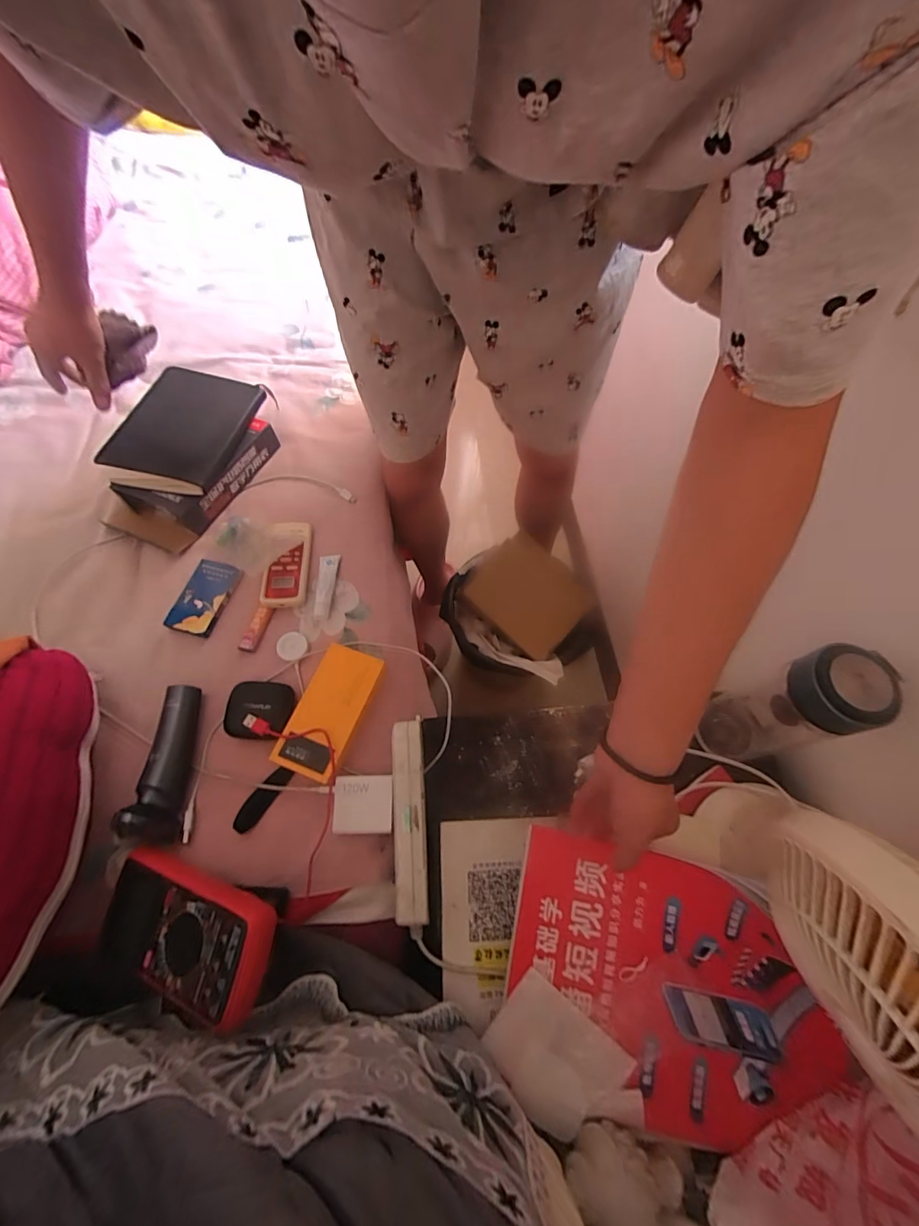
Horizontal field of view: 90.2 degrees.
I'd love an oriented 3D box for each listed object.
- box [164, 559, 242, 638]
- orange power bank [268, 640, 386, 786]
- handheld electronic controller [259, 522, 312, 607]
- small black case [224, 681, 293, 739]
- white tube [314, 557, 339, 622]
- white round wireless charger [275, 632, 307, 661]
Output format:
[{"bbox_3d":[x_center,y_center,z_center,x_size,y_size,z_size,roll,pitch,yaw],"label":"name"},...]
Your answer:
[{"bbox_3d":[-0.328,-0.019,0.591,0.057,0.020,0.101,14,64,3],"label":"box"},{"bbox_3d":[-0.145,0.111,0.520,0.076,0.033,0.142,19,65,6],"label":"orange power bank"},{"bbox_3d":[-0.229,-0.067,0.607,0.055,0.023,0.127,-3,65,-5],"label":"handheld electronic controller"},{"bbox_3d":[-0.228,0.112,0.526,0.075,0.030,0.064,9,64,1],"label":"small black case"},{"bbox_3d":[-0.177,-0.035,0.600,0.024,0.010,0.095,4,64,-1],"label":"white tube"},{"bbox_3d":[-0.208,0.041,0.567,0.036,0.006,0.035,1,64,-3],"label":"white round wireless charger"}]

